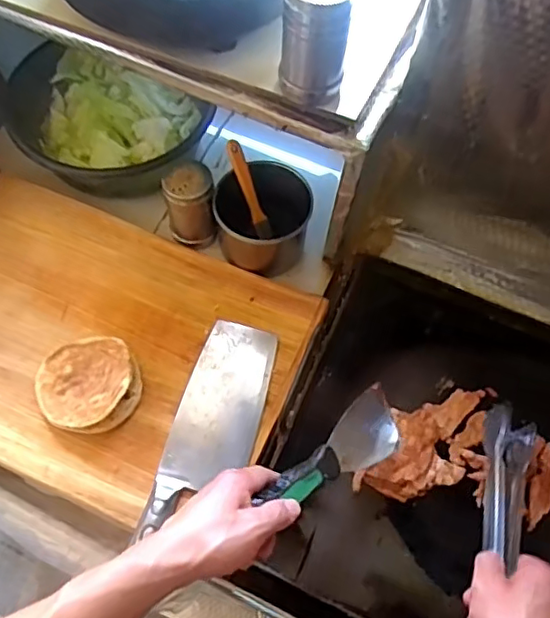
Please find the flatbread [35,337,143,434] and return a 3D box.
[{"bbox_3d":[-0.210,0.078,0.652,0.108,0.039,0.112,1,63,-2],"label":"flatbread"}]

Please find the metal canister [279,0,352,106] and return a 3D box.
[{"bbox_3d":[0.036,-0.261,0.558,0.065,0.112,0.059,1,63,-2],"label":"metal canister"}]

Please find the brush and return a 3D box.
[{"bbox_3d":[-0.033,-0.150,0.744,0.022,0.014,0.126,-27,111,-15],"label":"brush"}]

